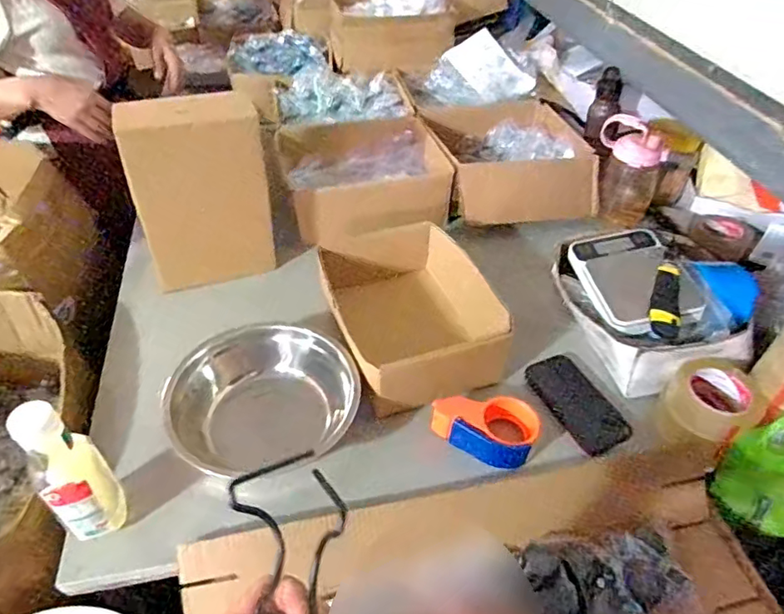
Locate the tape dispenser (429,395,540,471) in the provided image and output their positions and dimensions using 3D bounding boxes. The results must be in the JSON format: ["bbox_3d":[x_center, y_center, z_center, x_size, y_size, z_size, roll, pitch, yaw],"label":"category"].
[{"bbox_3d":[0.123,0.165,0.746,0.136,0.058,0.083,19,46,16],"label":"tape dispenser"}]

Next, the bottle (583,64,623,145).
[{"bbox_3d":[0.441,-0.415,1.134,0.060,0.162,0.058,16,1,14],"label":"bottle"}]

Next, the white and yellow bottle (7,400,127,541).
[{"bbox_3d":[-0.337,0.177,0.582,0.058,0.195,0.054,-17,47,-20],"label":"white and yellow bottle"}]

